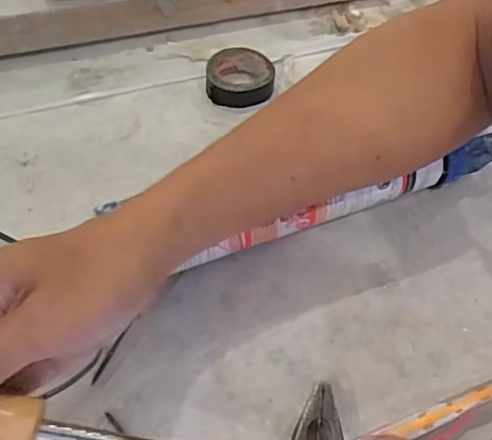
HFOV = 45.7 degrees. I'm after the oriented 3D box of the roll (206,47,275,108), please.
[{"bbox_3d":[-0.004,-0.114,0.466,0.052,0.022,0.042,0,54,-2],"label":"roll"}]

